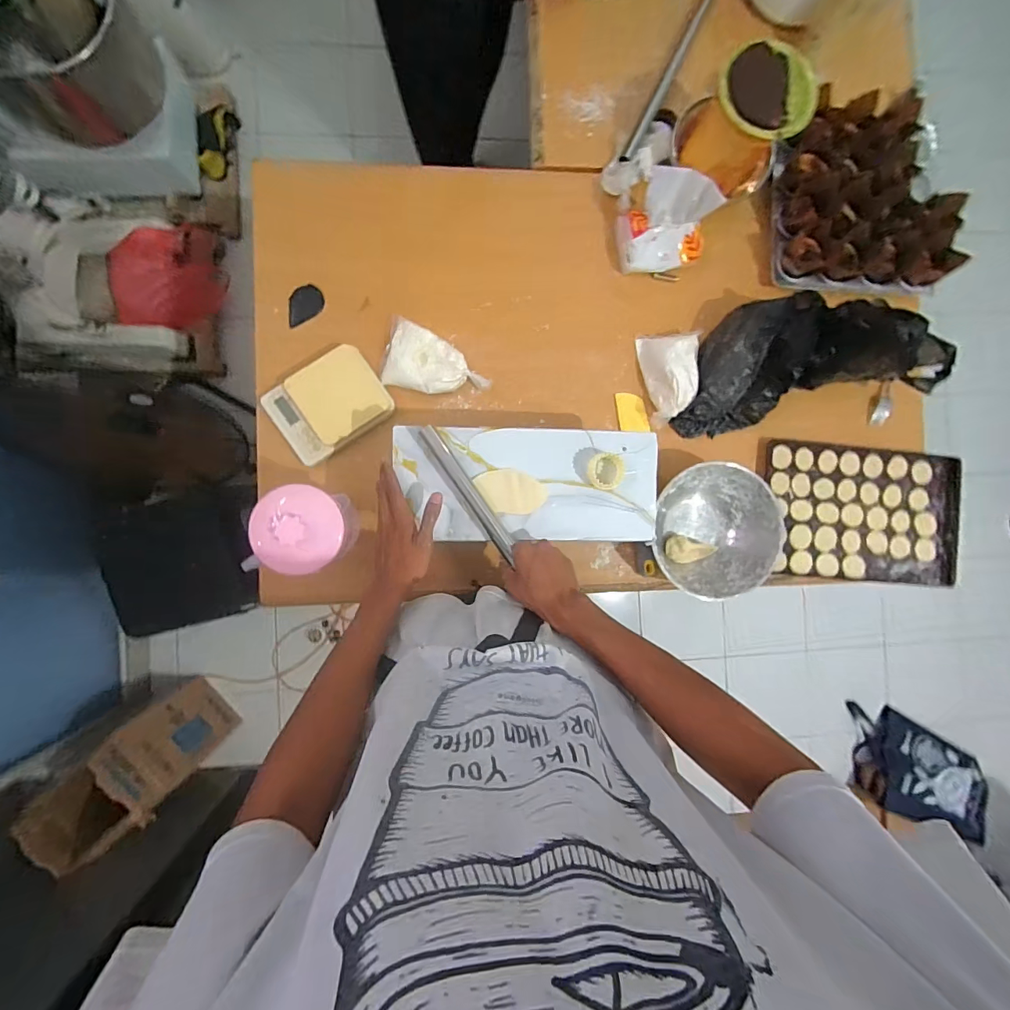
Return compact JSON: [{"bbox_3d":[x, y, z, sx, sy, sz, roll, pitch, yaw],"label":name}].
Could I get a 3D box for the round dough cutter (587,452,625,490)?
[{"bbox_3d":[0.142,-0.048,0.624,0.052,0.016,0.052,0,90,-5],"label":"round dough cutter"}]

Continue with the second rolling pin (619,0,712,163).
[{"bbox_3d":[0.284,-0.743,0.771,0.018,0.019,0.356,27,87,-4],"label":"second rolling pin"}]

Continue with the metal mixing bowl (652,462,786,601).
[{"bbox_3d":[0.348,0.043,0.748,0.192,0.070,0.216,9,89,-5],"label":"metal mixing bowl"}]

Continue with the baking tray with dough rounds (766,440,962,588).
[{"bbox_3d":[0.646,0.017,0.819,0.375,0.030,0.241,5,89,-5],"label":"baking tray with dough rounds"}]

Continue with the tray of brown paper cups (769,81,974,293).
[{"bbox_3d":[0.605,-0.549,0.756,0.278,0.078,0.334,1,89,-5],"label":"tray of brown paper cups"}]

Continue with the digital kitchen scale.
[{"bbox_3d":[-0.285,-0.163,0.727,0.176,0.025,0.132,-36,92,-4],"label":"digital kitchen scale"}]

